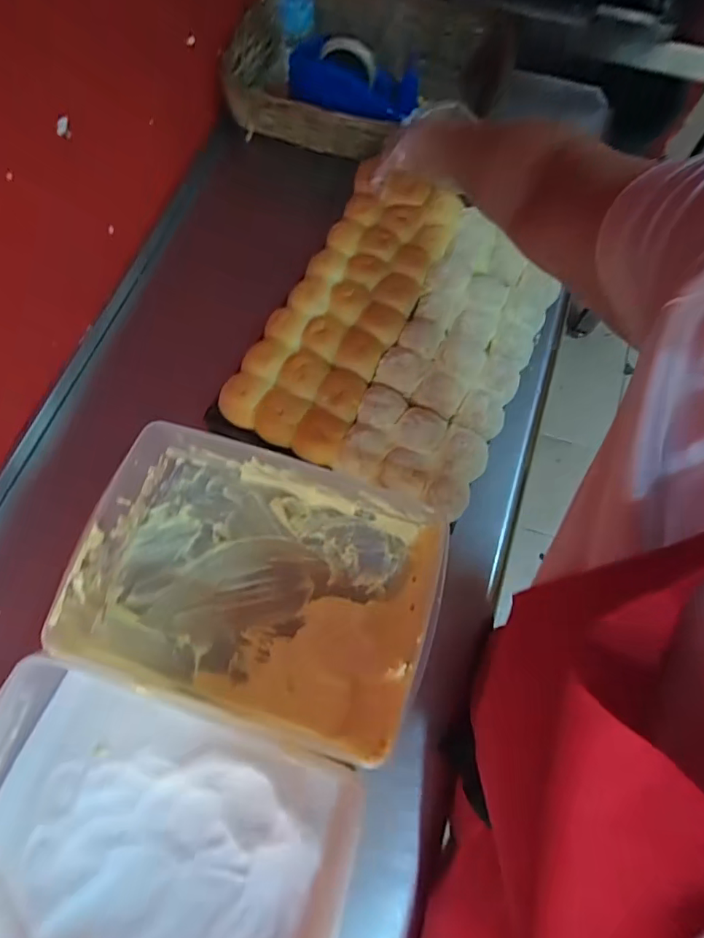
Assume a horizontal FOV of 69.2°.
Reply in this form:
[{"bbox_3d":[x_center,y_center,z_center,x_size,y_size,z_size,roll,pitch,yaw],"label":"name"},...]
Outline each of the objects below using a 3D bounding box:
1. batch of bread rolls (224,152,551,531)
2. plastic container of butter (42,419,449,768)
[{"bbox_3d":[0.066,-0.177,0.627,0.304,0.042,0.405,26,72,8],"label":"batch of bread rolls"},{"bbox_3d":[-0.092,0.116,0.527,0.336,0.092,0.242,17,71,5],"label":"plastic container of butter"}]

